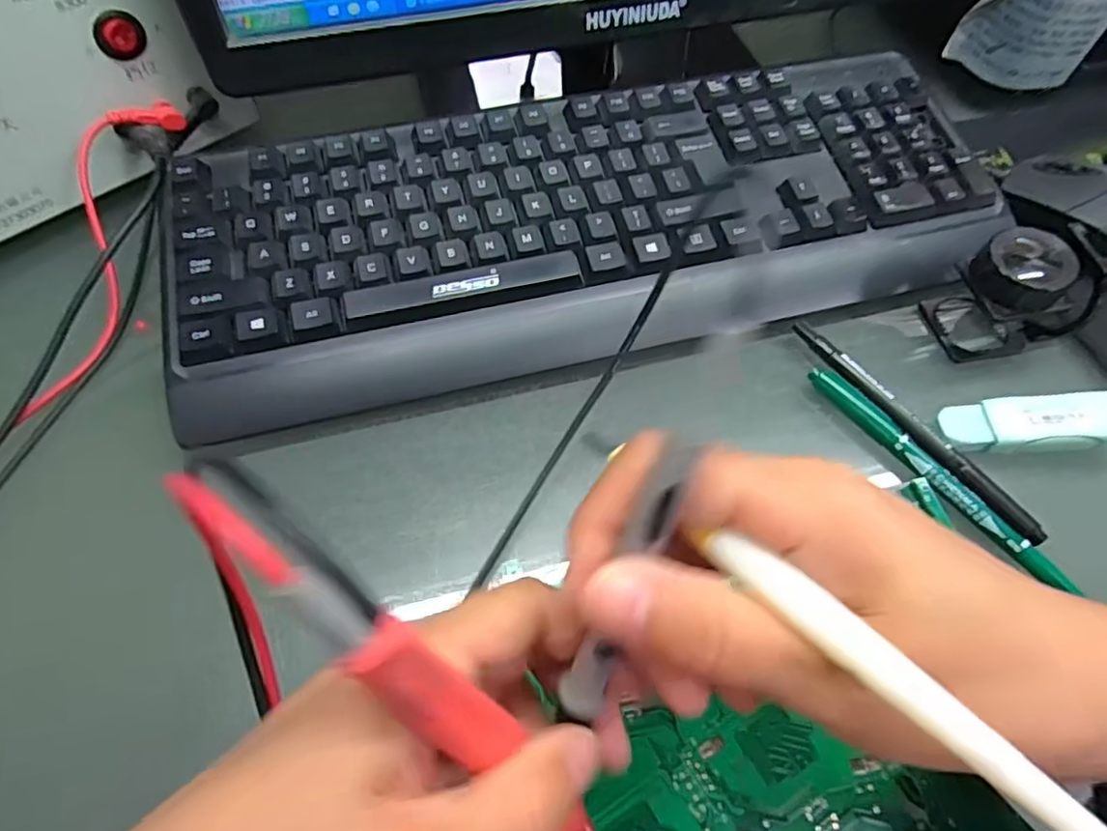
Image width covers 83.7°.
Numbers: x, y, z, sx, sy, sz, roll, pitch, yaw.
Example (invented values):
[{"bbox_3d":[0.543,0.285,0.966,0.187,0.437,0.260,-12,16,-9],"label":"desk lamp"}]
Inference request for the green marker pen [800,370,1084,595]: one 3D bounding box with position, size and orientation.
[{"bbox_3d":[0.168,0.023,0.276,0.013,0.008,0.128,-34,67,-18],"label":"green marker pen"}]

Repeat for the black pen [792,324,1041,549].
[{"bbox_3d":[0.165,0.002,0.286,0.010,0.007,0.137,-29,66,-16],"label":"black pen"}]

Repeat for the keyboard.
[{"bbox_3d":[0.027,-0.103,0.328,0.433,0.038,0.164,-15,62,-9],"label":"keyboard"}]

